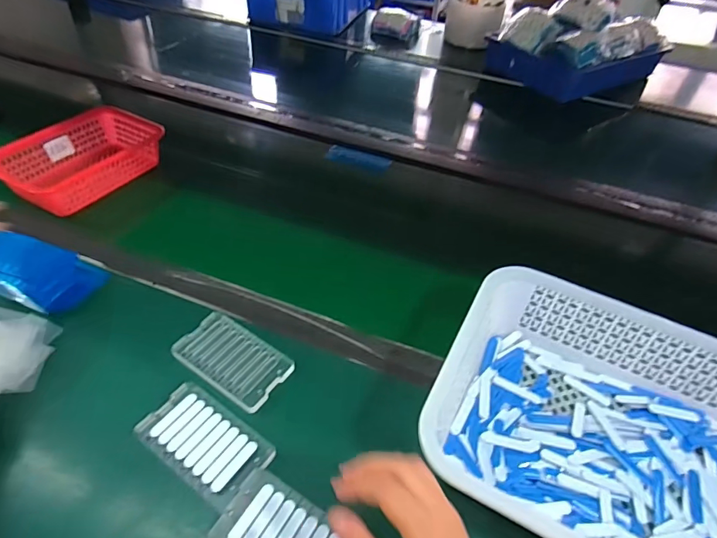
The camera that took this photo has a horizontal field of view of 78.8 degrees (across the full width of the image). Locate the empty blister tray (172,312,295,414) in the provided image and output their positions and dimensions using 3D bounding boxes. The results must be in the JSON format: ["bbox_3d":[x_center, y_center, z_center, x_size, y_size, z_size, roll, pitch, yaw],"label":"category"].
[{"bbox_3d":[-0.140,0.098,0.480,0.124,0.010,0.074,29,50,22],"label":"empty blister tray"}]

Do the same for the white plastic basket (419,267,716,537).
[{"bbox_3d":[0.254,0.163,0.402,0.351,0.086,0.257,24,48,17],"label":"white plastic basket"}]

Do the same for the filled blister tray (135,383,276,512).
[{"bbox_3d":[-0.146,0.161,0.414,0.120,0.004,0.067,28,50,21],"label":"filled blister tray"}]

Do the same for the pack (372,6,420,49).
[{"bbox_3d":[0.115,-0.744,1.351,0.151,0.092,0.077,8,45,3],"label":"pack"}]

